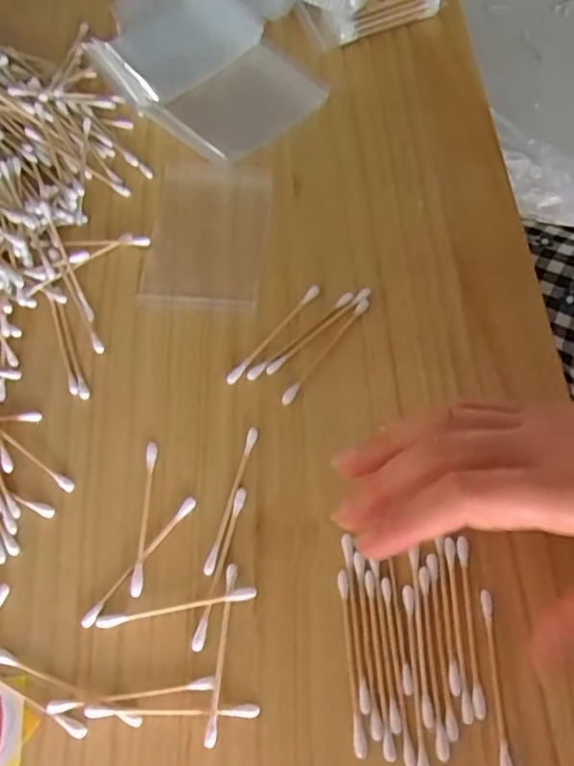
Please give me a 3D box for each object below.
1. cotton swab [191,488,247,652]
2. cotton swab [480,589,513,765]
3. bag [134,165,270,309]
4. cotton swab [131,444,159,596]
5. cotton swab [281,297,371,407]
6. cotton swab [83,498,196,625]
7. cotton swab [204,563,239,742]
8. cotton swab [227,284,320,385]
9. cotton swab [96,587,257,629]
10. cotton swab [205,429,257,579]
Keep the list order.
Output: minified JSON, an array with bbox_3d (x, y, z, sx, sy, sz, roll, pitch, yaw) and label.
[{"bbox_3d":[-0.030,0.081,0.270,0.005,0.004,0.071,13,67,7],"label":"cotton swab"},{"bbox_3d":[0.086,0.122,0.246,0.005,0.004,0.071,0,66,2],"label":"cotton swab"},{"bbox_3d":[-0.045,-0.086,0.348,0.066,0.009,0.096,6,67,4],"label":"bag"},{"bbox_3d":[-0.067,0.062,0.281,0.005,0.004,0.070,0,66,2],"label":"cotton swab"},{"bbox_3d":[0.020,-0.017,0.312,0.006,0.004,0.072,34,72,15],"label":"cotton swab"},{"bbox_3d":[-0.067,0.080,0.273,0.005,0.004,0.070,36,72,16],"label":"cotton swab"},{"bbox_3d":[-0.028,0.113,0.255,0.005,0.004,0.070,5,67,4],"label":"cotton swab"},{"bbox_3d":[-0.007,-0.026,0.318,0.006,0.006,0.071,38,73,16],"label":"cotton swab"},{"bbox_3d":[-0.049,0.098,0.263,0.070,0.004,0.005,-10,66,-2],"label":"cotton swab"},{"bbox_3d":[-0.026,0.053,0.282,0.005,0.004,0.071,14,68,8],"label":"cotton swab"}]

